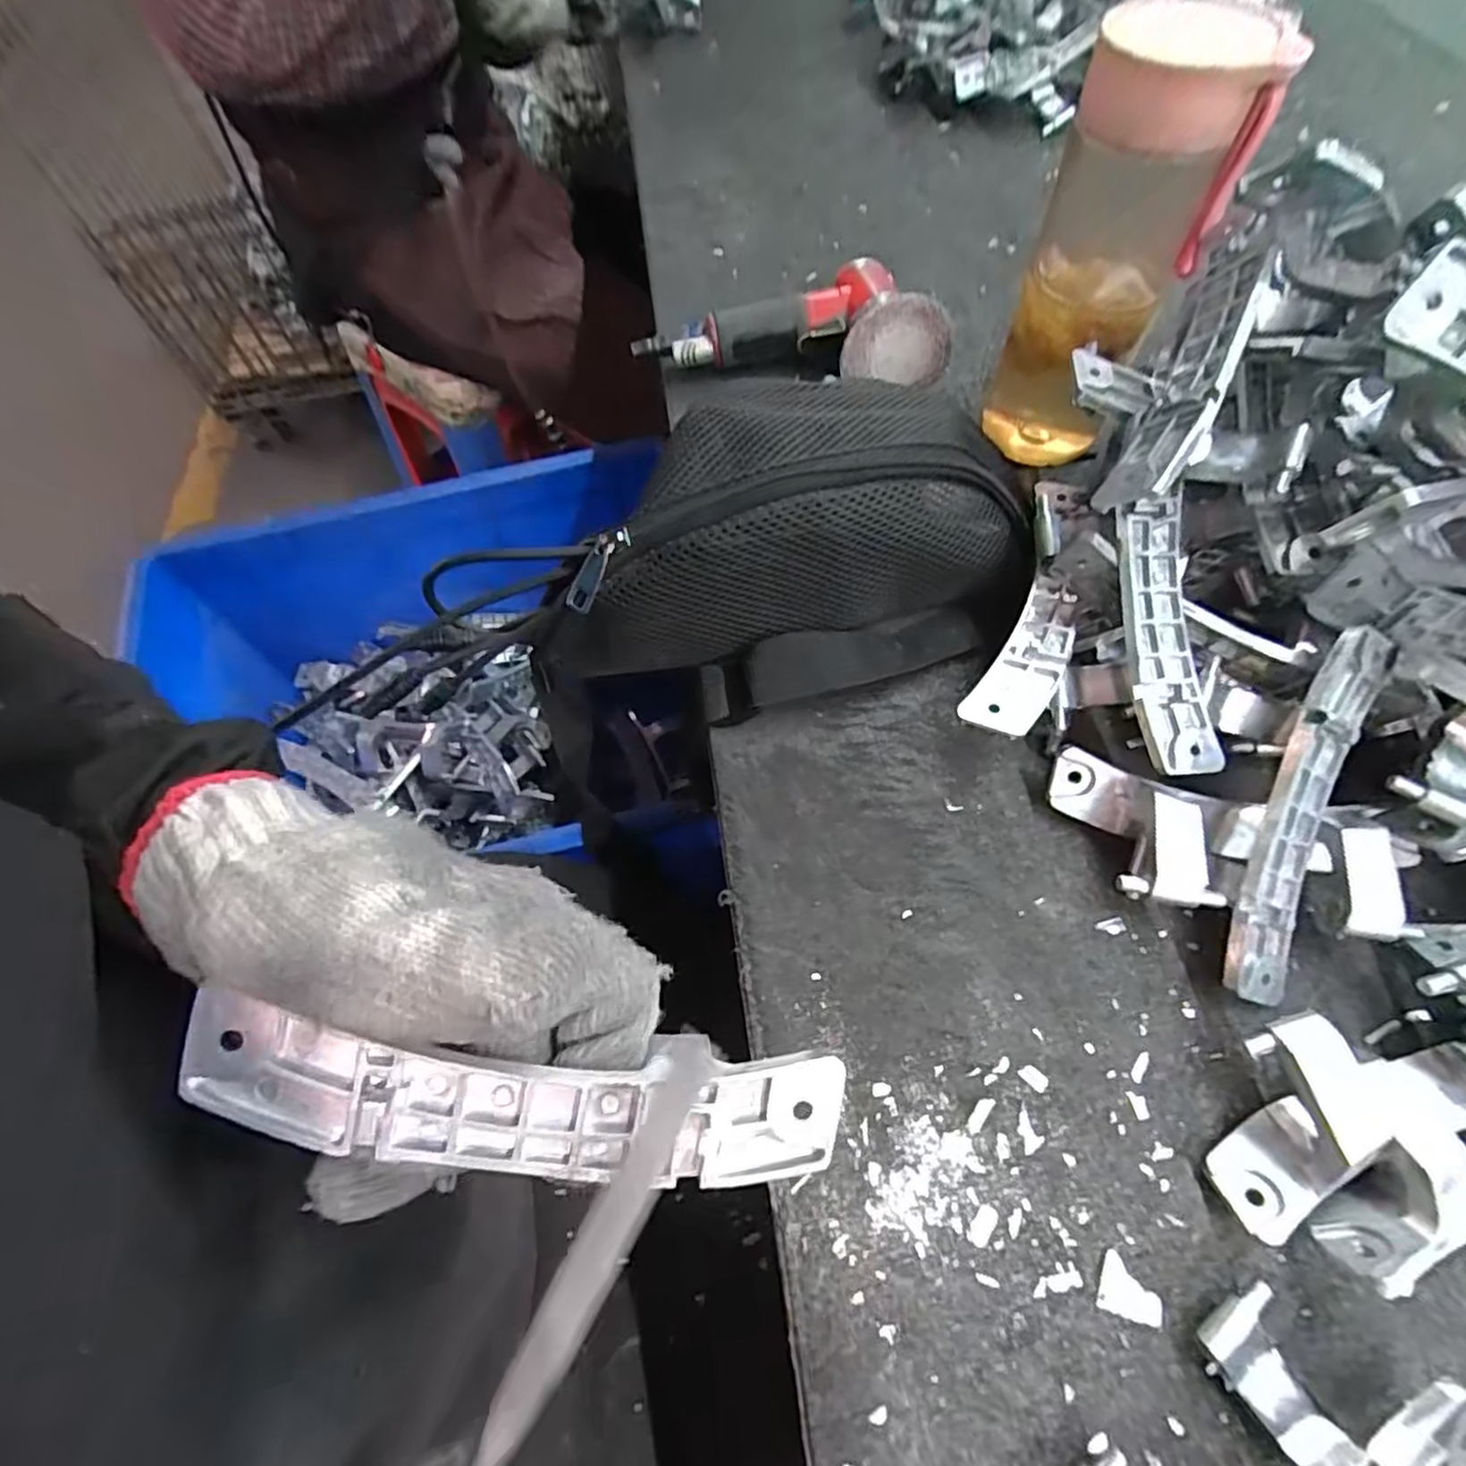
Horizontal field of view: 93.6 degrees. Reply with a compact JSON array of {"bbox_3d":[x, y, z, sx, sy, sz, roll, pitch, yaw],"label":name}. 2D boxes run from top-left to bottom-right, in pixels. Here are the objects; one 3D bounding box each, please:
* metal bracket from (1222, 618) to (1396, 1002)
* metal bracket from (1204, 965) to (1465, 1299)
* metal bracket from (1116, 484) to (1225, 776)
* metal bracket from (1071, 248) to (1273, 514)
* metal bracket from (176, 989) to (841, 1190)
[{"bbox_3d":[0.226,0.032,0.273,0.030,0.015,0.151,19,90,12],"label":"metal bracket"},{"bbox_3d":[0.254,0.134,0.248,0.165,0.038,0.081,-14,63,-5],"label":"metal bracket"},{"bbox_3d":[0.181,-0.041,0.289,0.031,0.011,0.115,-8,88,-2],"label":"metal bracket"},{"bbox_3d":[0.173,-0.151,0.287,0.055,0.047,0.120,22,66,13],"label":"metal bracket"},{"bbox_3d":[-0.050,0.089,0.172,0.152,0.015,0.035,8,93,-6],"label":"metal bracket"}]

